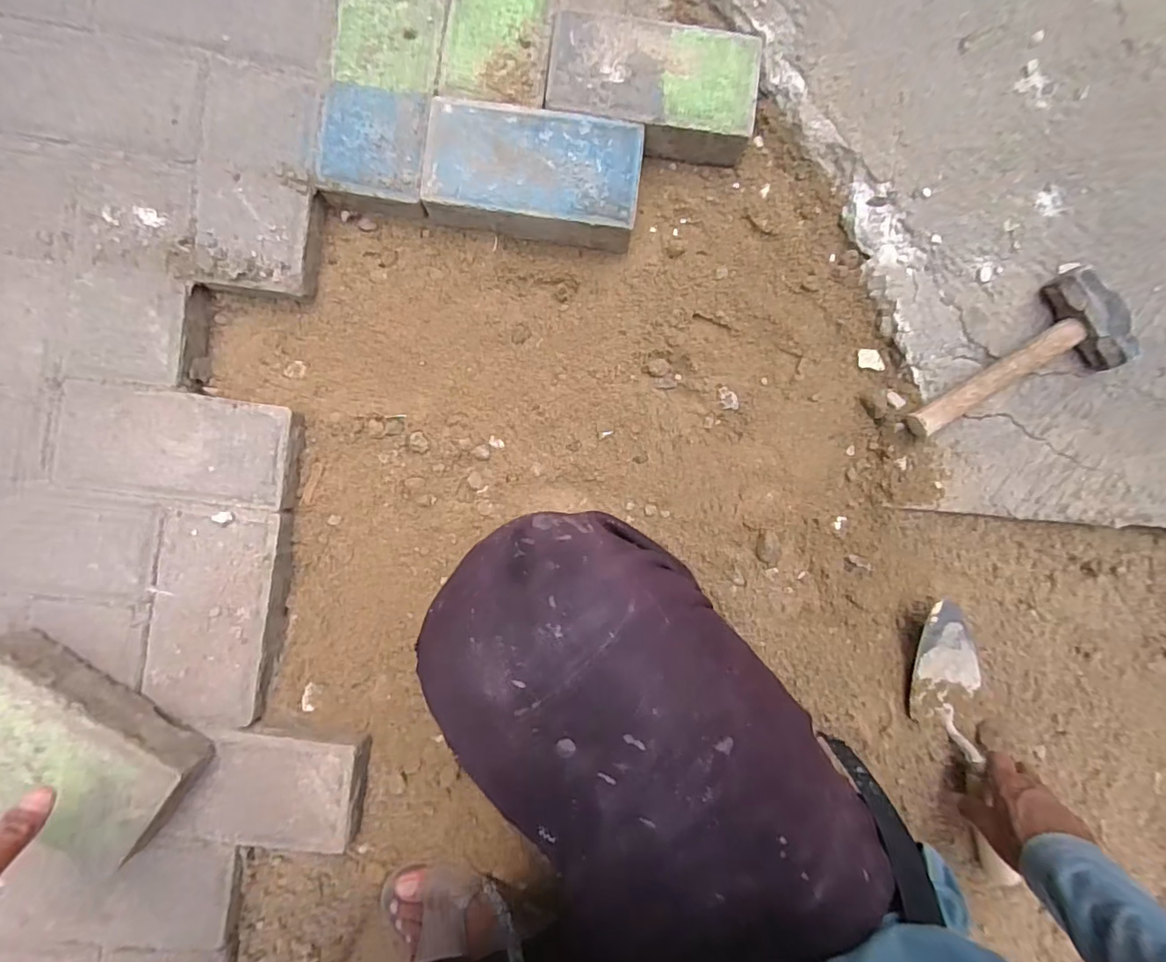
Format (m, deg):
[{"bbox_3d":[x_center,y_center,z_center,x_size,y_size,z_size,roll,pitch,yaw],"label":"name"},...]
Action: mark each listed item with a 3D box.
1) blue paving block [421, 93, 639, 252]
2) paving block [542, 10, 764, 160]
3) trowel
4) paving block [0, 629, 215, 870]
[{"bbox_3d":[-0.050,-0.305,0.548,0.204,0.055,0.108,7,90,-6],"label":"blue paving block"},{"bbox_3d":[0.071,-0.401,0.552,0.207,0.047,0.112,10,90,-6],"label":"paving block"},{"bbox_3d":[0.403,0.274,0.577,0.077,0.032,0.296,-12,91,-5],"label":"trowel"},{"bbox_3d":[-0.454,0.233,0.480,0.205,0.063,0.101,34,88,-5],"label":"paving block"}]

